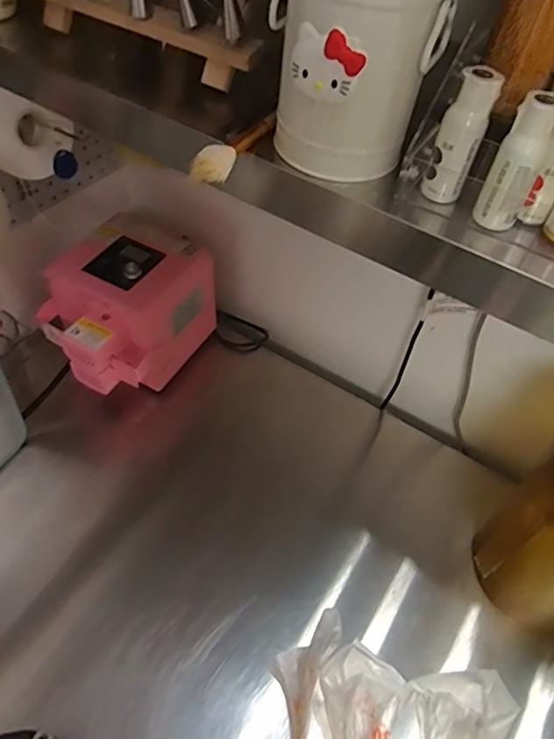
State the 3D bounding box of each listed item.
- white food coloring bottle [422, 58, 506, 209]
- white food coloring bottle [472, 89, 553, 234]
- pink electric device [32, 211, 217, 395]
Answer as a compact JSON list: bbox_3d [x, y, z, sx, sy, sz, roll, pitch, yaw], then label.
[{"bbox_3d":[0.106,-0.134,0.307,0.025,0.072,0.019,23,54,12],"label":"white food coloring bottle"},{"bbox_3d":[0.134,-0.113,0.293,0.023,0.073,0.020,30,55,17],"label":"white food coloring bottle"},{"bbox_3d":[-0.228,-0.086,0.802,0.190,0.171,0.218,28,55,16],"label":"pink electric device"}]

